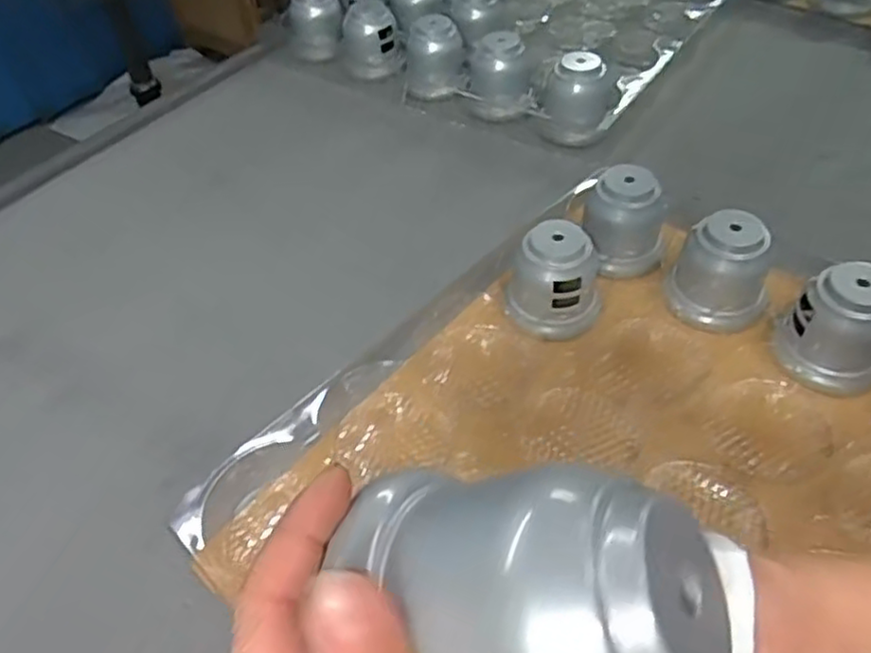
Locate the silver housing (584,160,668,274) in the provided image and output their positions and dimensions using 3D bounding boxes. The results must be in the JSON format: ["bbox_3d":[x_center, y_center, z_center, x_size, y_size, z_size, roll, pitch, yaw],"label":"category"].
[{"bbox_3d":[0.185,-0.105,0.673,0.076,0.084,0.067,12,50,17],"label":"silver housing"}]

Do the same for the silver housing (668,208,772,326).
[{"bbox_3d":[0.254,-0.049,0.613,0.078,0.078,0.071,14,51,18],"label":"silver housing"}]

